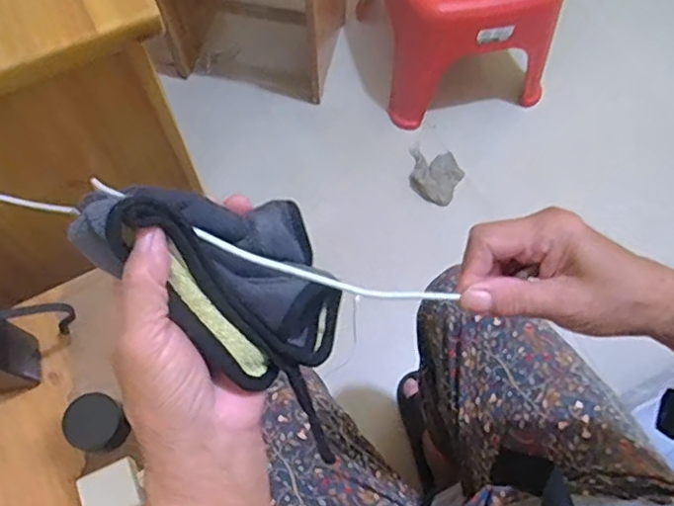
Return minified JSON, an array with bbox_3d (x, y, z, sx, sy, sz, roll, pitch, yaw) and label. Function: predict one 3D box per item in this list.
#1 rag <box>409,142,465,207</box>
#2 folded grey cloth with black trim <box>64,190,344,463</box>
[{"bbox_3d":[0.224,-0.181,1.330,0.129,0.032,0.146,11,66,4],"label":"rag"},{"bbox_3d":[-0.057,0.012,0.317,0.154,0.055,0.086,46,61,-18],"label":"folded grey cloth with black trim"}]

